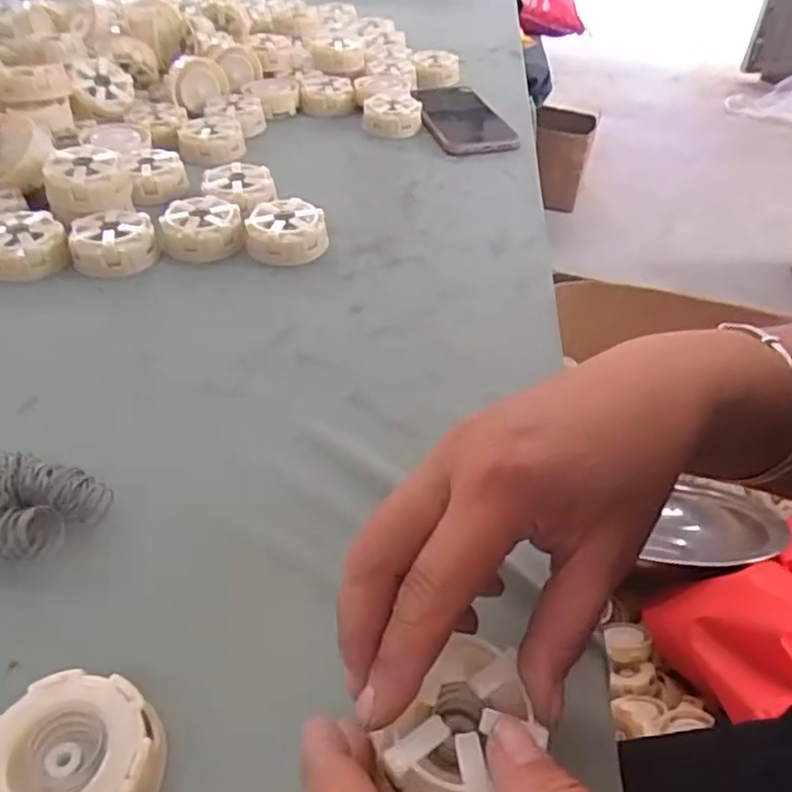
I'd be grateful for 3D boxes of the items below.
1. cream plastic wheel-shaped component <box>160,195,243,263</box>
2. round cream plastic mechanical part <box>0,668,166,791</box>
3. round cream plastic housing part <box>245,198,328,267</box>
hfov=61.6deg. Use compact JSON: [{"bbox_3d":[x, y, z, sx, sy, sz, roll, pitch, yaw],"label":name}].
[{"bbox_3d":[-0.151,-0.133,0.515,0.060,0.026,0.051,-14,44,-17],"label":"cream plastic wheel-shaped component"},{"bbox_3d":[-0.114,0.132,0.233,0.061,0.023,0.058,1,41,-1],"label":"round cream plastic mechanical part"},{"bbox_3d":[-0.084,-0.127,0.513,0.056,0.030,0.047,-28,49,-29],"label":"round cream plastic housing part"}]

